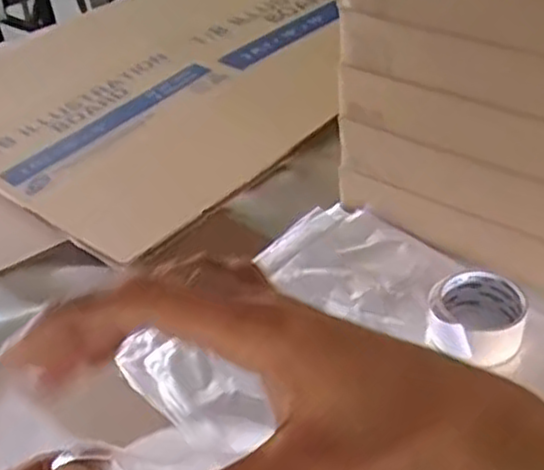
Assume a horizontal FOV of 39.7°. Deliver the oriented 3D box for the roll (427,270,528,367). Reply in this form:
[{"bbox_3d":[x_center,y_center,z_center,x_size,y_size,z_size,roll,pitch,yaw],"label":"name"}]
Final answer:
[{"bbox_3d":[0.191,0.077,0.702,0.084,0.051,0.090,-4,40,3],"label":"roll"}]

